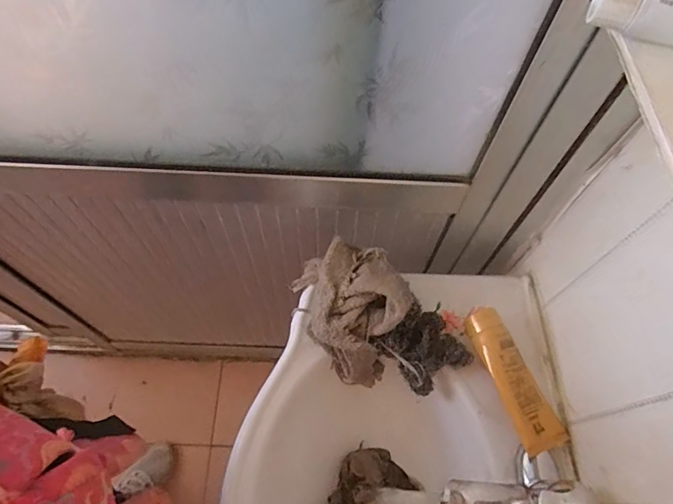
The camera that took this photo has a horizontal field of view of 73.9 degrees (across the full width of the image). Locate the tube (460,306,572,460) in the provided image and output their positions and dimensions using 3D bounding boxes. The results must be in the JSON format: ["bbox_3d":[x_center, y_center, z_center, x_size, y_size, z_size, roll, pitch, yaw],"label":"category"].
[{"bbox_3d":[0.224,0.159,0.567,0.063,0.039,0.179,-19,65,-12],"label":"tube"}]

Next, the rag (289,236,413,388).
[{"bbox_3d":[0.024,0.076,0.618,0.137,0.106,0.185,-25,66,-15],"label":"rag"}]

